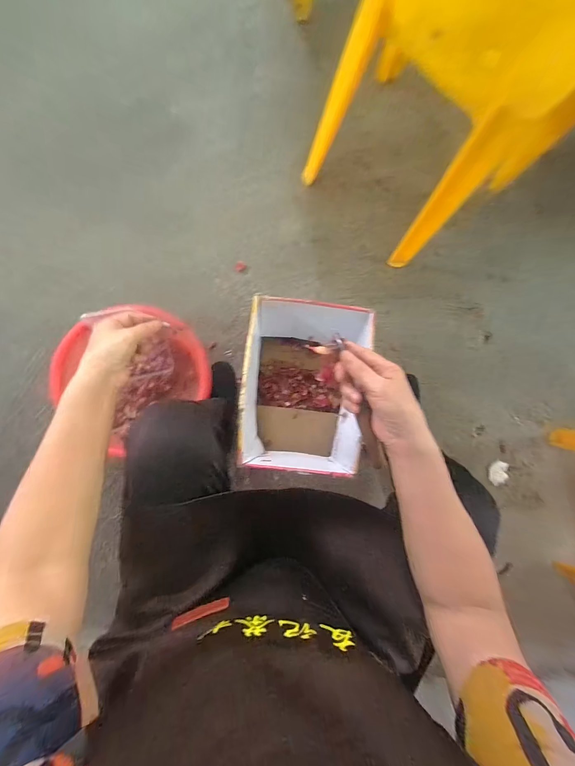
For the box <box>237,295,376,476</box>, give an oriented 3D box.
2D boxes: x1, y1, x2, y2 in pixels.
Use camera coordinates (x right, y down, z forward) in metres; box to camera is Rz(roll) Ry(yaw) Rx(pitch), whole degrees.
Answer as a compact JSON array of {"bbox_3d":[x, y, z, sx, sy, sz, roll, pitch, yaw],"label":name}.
[{"bbox_3d":[0.030,0.008,0.749,0.264,0.231,0.379,8,86,-4],"label":"box"}]

